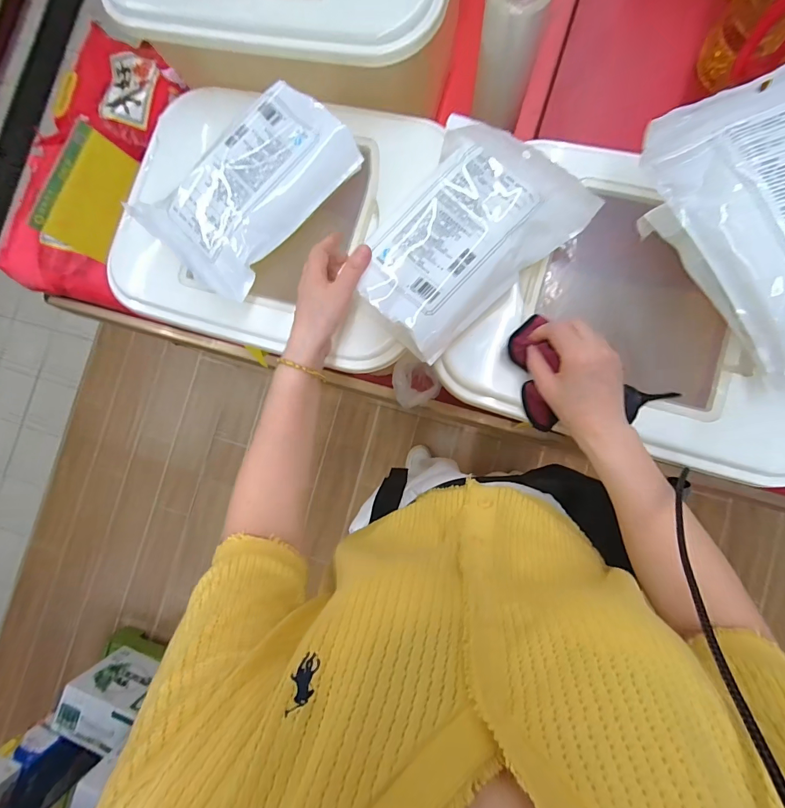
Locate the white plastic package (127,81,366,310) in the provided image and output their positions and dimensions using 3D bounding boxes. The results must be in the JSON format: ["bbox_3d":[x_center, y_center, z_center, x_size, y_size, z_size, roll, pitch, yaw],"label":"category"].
[{"bbox_3d":[-0.172,-0.259,0.455,0.158,0.043,0.232,41,90,9],"label":"white plastic package"}]

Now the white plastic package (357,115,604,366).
[{"bbox_3d":[0.069,-0.188,0.426,0.241,0.047,0.172,-42,81,1],"label":"white plastic package"}]

